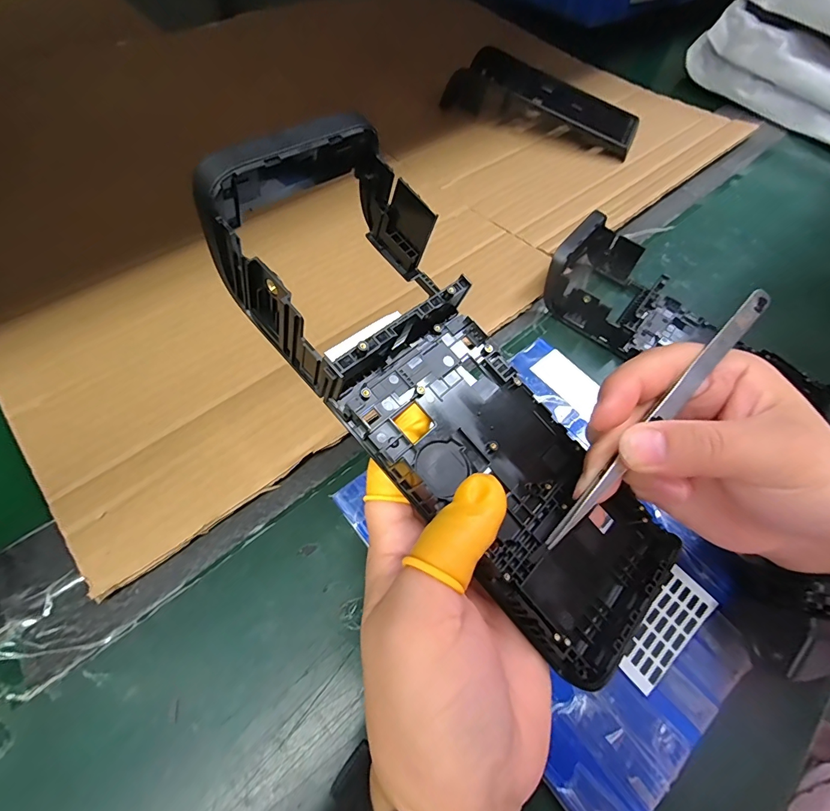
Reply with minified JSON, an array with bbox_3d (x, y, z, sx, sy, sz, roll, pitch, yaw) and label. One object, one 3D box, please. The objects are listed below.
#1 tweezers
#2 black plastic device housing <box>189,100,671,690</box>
[{"bbox_3d":[0.095,0.004,0.163,0.007,0.006,0.130,41,84,20],"label":"tweezers"},{"bbox_3d":[0.015,-0.007,0.168,0.089,0.039,0.215,-39,94,-24],"label":"black plastic device housing"}]

